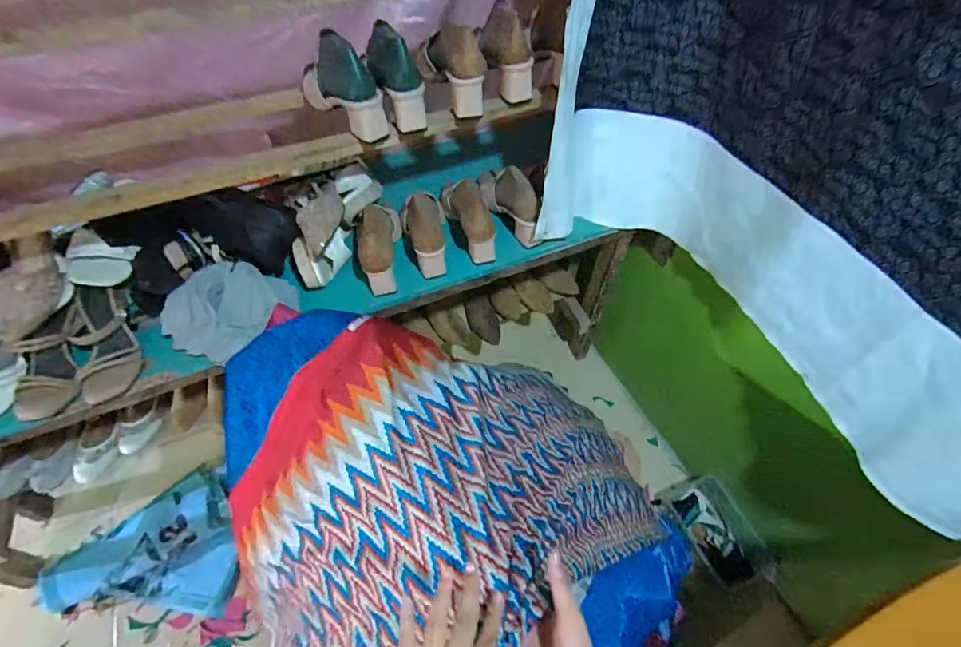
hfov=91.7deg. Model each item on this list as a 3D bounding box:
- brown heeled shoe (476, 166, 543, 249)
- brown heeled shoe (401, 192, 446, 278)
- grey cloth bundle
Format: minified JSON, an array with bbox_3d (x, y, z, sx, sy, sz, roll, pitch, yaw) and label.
[{"bbox_3d":[0.051,-0.254,0.935,0.063,0.111,0.203,-19,56,-16],"label":"brown heeled shoe"},{"bbox_3d":[-0.110,-0.191,0.887,0.085,0.101,0.185,-3,53,-4],"label":"brown heeled shoe"},{"bbox_3d":[-0.426,-0.023,0.793,0.174,0.070,0.179,1,53,-1],"label":"grey cloth bundle"}]

